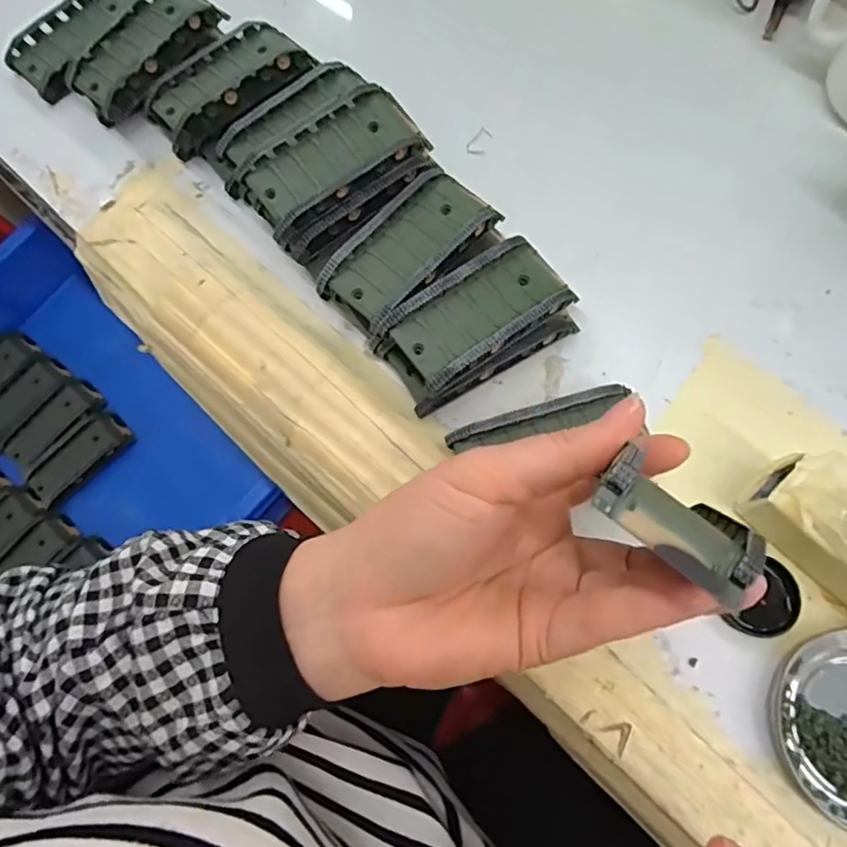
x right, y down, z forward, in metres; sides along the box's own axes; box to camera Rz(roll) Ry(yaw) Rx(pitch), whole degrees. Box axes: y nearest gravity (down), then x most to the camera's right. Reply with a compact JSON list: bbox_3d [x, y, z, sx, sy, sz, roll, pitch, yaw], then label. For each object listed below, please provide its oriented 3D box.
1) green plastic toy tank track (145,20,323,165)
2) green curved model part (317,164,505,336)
[{"bbox_3d":[-0.113,-0.197,0.352,0.094,0.033,0.061,-40,75,-10],"label":"green plastic toy tank track"},{"bbox_3d":[-0.006,-0.088,0.310,0.048,0.034,0.094,39,78,13],"label":"green curved model part"}]

